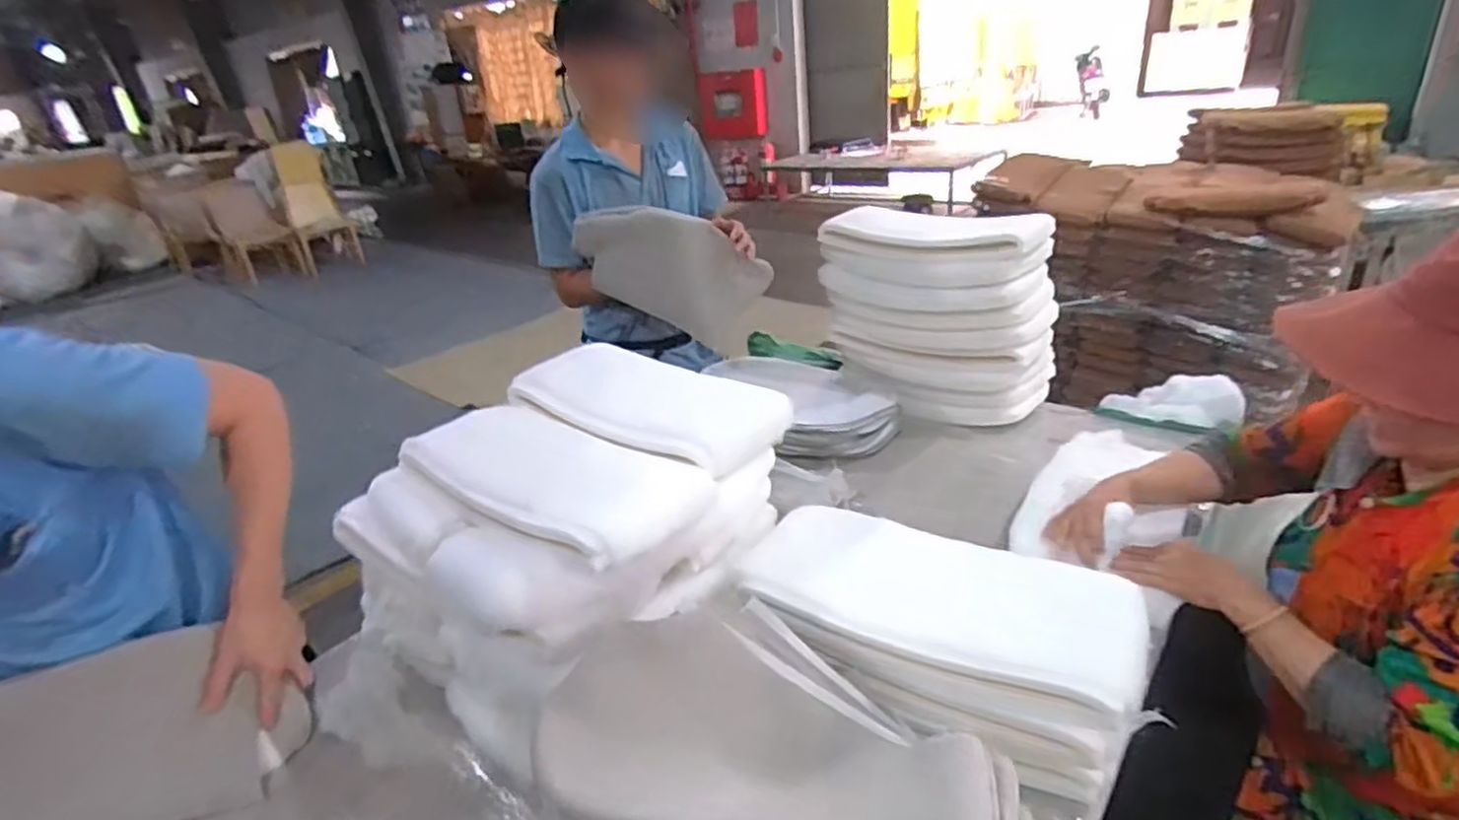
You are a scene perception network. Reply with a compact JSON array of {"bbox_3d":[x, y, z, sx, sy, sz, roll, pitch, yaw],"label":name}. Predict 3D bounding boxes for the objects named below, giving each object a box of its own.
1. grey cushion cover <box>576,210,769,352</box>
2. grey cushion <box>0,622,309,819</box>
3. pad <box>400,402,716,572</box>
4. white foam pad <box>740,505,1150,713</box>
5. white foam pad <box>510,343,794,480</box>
[{"bbox_3d":[-0.124,-0.307,1.604,0.429,0.289,0.029,23,48,-25],"label":"grey cushion cover"},{"bbox_3d":[-0.762,0.410,0.869,0.401,0.226,0.039,-12,4,-19],"label":"grey cushion"},{"bbox_3d":[-0.245,0.082,0.946,0.442,0.043,0.216,13,31,32],"label":"pad"},{"bbox_3d":[0.235,0.224,0.872,0.464,0.063,0.195,8,29,26],"label":"white foam pad"},{"bbox_3d":[-0.146,-0.014,1.096,0.452,0.058,0.206,15,33,35],"label":"white foam pad"}]

